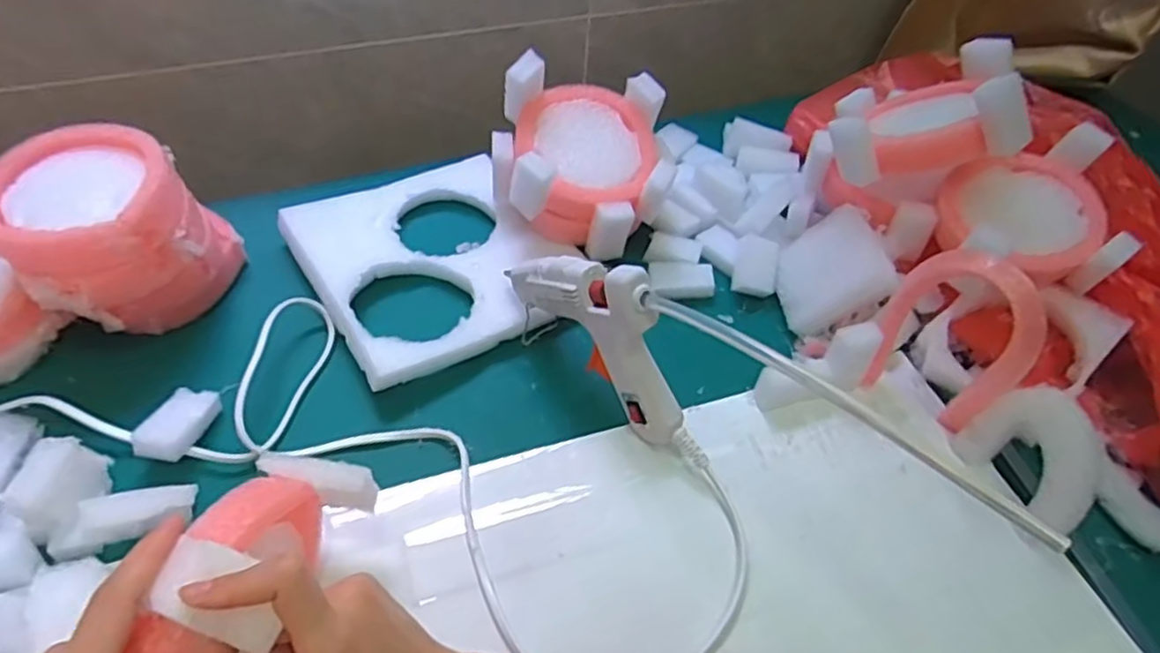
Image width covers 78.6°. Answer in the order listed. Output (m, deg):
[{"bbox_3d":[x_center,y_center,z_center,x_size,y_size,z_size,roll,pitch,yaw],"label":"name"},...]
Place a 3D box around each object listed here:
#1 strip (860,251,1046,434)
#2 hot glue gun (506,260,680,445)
[{"bbox_3d":[0.213,0.008,0.408,0.076,0.127,0.026,34,56,20],"label":"strip"},{"bbox_3d":[0.012,-0.001,0.419,0.022,0.100,0.137,-32,61,-27],"label":"hot glue gun"}]

